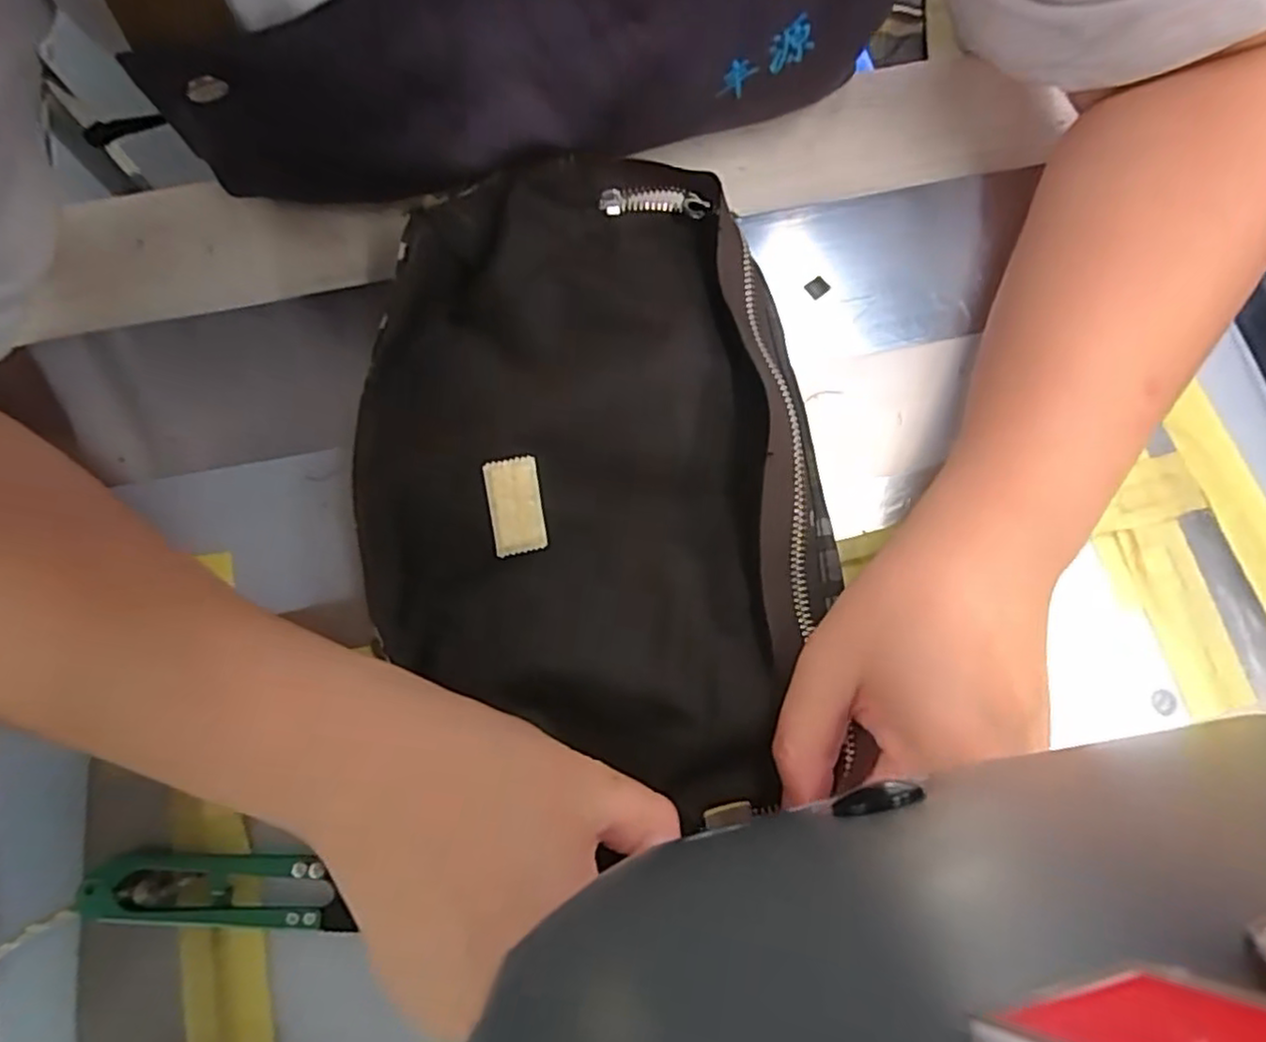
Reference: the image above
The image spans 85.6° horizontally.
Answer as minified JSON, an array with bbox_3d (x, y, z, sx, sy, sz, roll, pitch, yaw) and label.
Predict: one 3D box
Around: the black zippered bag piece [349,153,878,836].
[{"bbox_3d":[-0.012,-0.021,0.242,0.158,0.021,0.227,-2,76,-3],"label":"black zippered bag piece"}]

